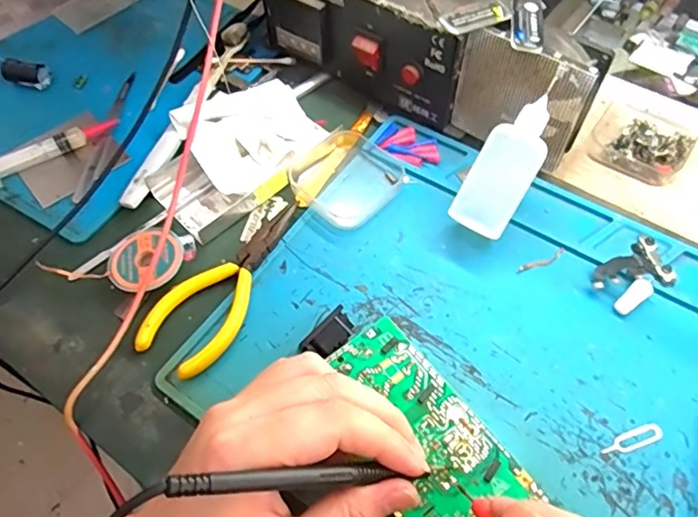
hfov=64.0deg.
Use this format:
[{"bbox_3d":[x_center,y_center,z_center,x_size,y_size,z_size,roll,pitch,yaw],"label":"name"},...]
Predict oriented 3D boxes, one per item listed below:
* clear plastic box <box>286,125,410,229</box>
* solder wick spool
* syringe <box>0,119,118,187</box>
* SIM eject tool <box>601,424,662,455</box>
[{"bbox_3d":[-0.001,-0.056,0.378,0.067,0.014,0.065,-37,63,-18],"label":"clear plastic box"},{"bbox_3d":[-0.126,0.001,0.343,0.043,0.017,0.044,-2,58,2],"label":"solder wick spool"},{"bbox_3d":[-0.221,-0.074,0.398,0.113,0.019,0.013,-30,61,-14],"label":"syringe"},{"bbox_3d":[0.143,0.092,0.281,0.033,0.004,0.009,-19,59,-8],"label":"SIM eject tool"}]

